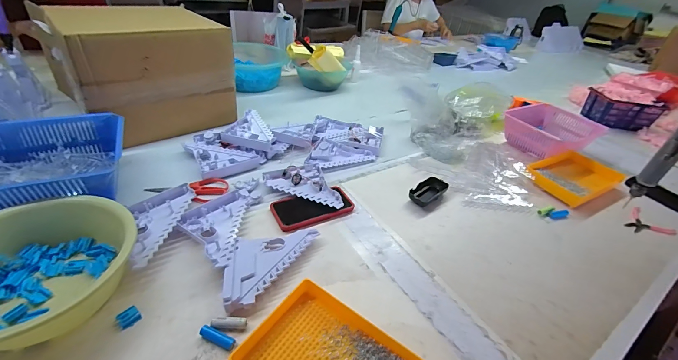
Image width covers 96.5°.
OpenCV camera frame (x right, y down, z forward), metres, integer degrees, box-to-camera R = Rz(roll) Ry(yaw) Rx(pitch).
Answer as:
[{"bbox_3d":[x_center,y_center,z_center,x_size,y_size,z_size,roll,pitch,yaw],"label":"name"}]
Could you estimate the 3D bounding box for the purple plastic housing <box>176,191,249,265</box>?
[{"bbox_3d":[-0.231,0.083,0.548,0.108,0.037,0.192,2,36,-7],"label":"purple plastic housing"}]

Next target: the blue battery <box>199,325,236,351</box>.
[{"bbox_3d":[-0.164,0.214,0.410,0.050,0.014,0.014,17,37,14],"label":"blue battery"}]

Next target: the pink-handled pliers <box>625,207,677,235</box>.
[{"bbox_3d":[0.736,0.112,0.714,0.101,0.011,0.085,-24,46,-36],"label":"pink-handled pliers"}]

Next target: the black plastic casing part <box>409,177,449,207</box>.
[{"bbox_3d":[0.207,0.029,0.712,0.108,0.026,0.047,-23,45,-35],"label":"black plastic casing part"}]

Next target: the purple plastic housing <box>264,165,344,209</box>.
[{"bbox_3d":[-0.067,0.005,0.683,0.188,0.026,0.104,18,37,14],"label":"purple plastic housing"}]

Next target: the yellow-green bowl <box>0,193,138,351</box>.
[{"bbox_3d":[-0.413,0.123,0.427,0.222,0.084,0.211,5,36,-3],"label":"yellow-green bowl"}]

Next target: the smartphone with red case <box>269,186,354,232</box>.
[{"bbox_3d":[-0.053,0.055,0.630,0.162,0.015,0.082,-15,41,-28],"label":"smartphone with red case"}]

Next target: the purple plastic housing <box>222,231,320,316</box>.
[{"bbox_3d":[-0.128,0.126,0.510,0.094,0.036,0.193,24,39,22],"label":"purple plastic housing"}]

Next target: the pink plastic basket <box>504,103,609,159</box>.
[{"bbox_3d":[0.678,-0.161,0.986,0.269,0.080,0.208,-11,39,-23],"label":"pink plastic basket"}]

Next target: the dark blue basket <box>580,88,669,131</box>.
[{"bbox_3d":[1.092,-0.269,1.182,0.220,0.107,0.112,17,37,13],"label":"dark blue basket"}]

